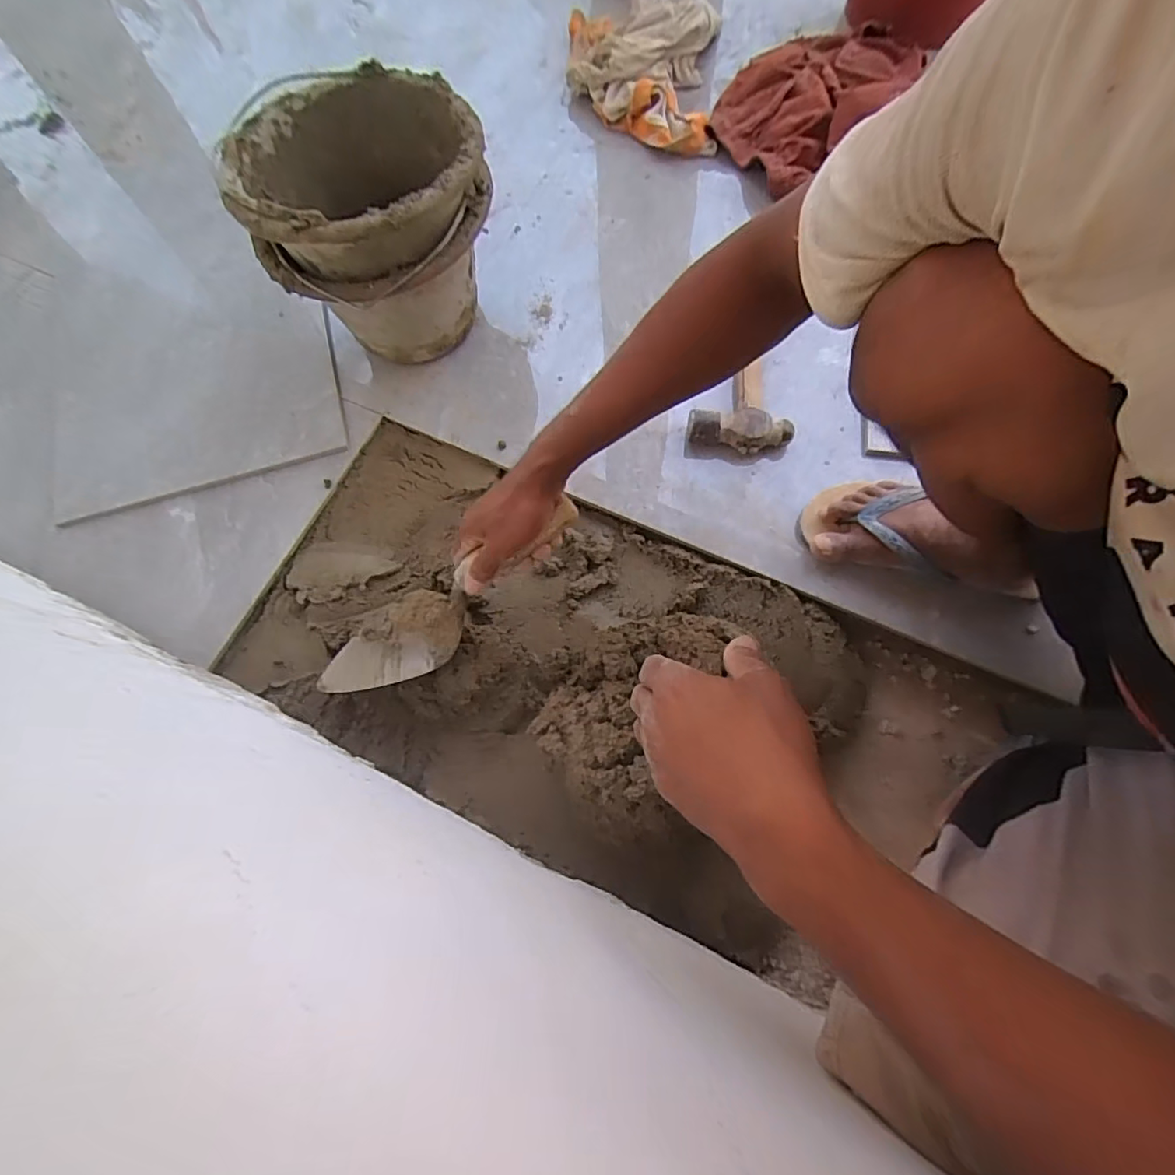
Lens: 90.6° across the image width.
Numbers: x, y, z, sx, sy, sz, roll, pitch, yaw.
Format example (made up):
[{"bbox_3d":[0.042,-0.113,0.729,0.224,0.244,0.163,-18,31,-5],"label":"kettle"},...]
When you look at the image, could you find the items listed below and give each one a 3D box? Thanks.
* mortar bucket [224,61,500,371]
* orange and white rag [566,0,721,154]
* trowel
[{"bbox_3d":[-0.228,-0.390,0.654,0.237,0.228,0.252,-1,71,2],"label":"mortar bucket"},{"bbox_3d":[0.078,-0.783,0.851,0.225,0.074,0.334,4,71,4],"label":"orange and white rag"},{"bbox_3d":[-0.129,0.013,0.555,0.285,0.037,0.088,-34,73,6],"label":"trowel"}]

